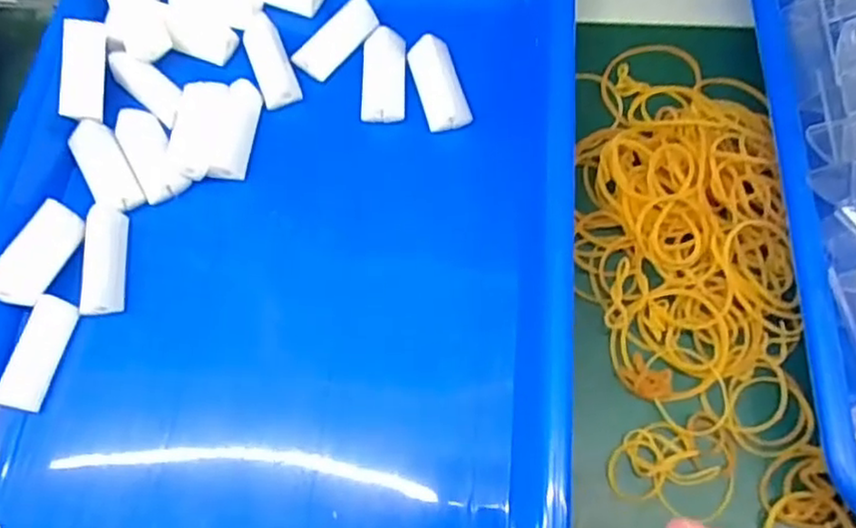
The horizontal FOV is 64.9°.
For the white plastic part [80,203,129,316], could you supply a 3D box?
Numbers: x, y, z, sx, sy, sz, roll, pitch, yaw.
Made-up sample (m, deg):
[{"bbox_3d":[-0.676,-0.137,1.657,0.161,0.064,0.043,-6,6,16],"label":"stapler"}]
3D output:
[{"bbox_3d":[-0.140,-0.002,0.293,0.015,0.010,0.049,-5,67,0],"label":"white plastic part"}]

